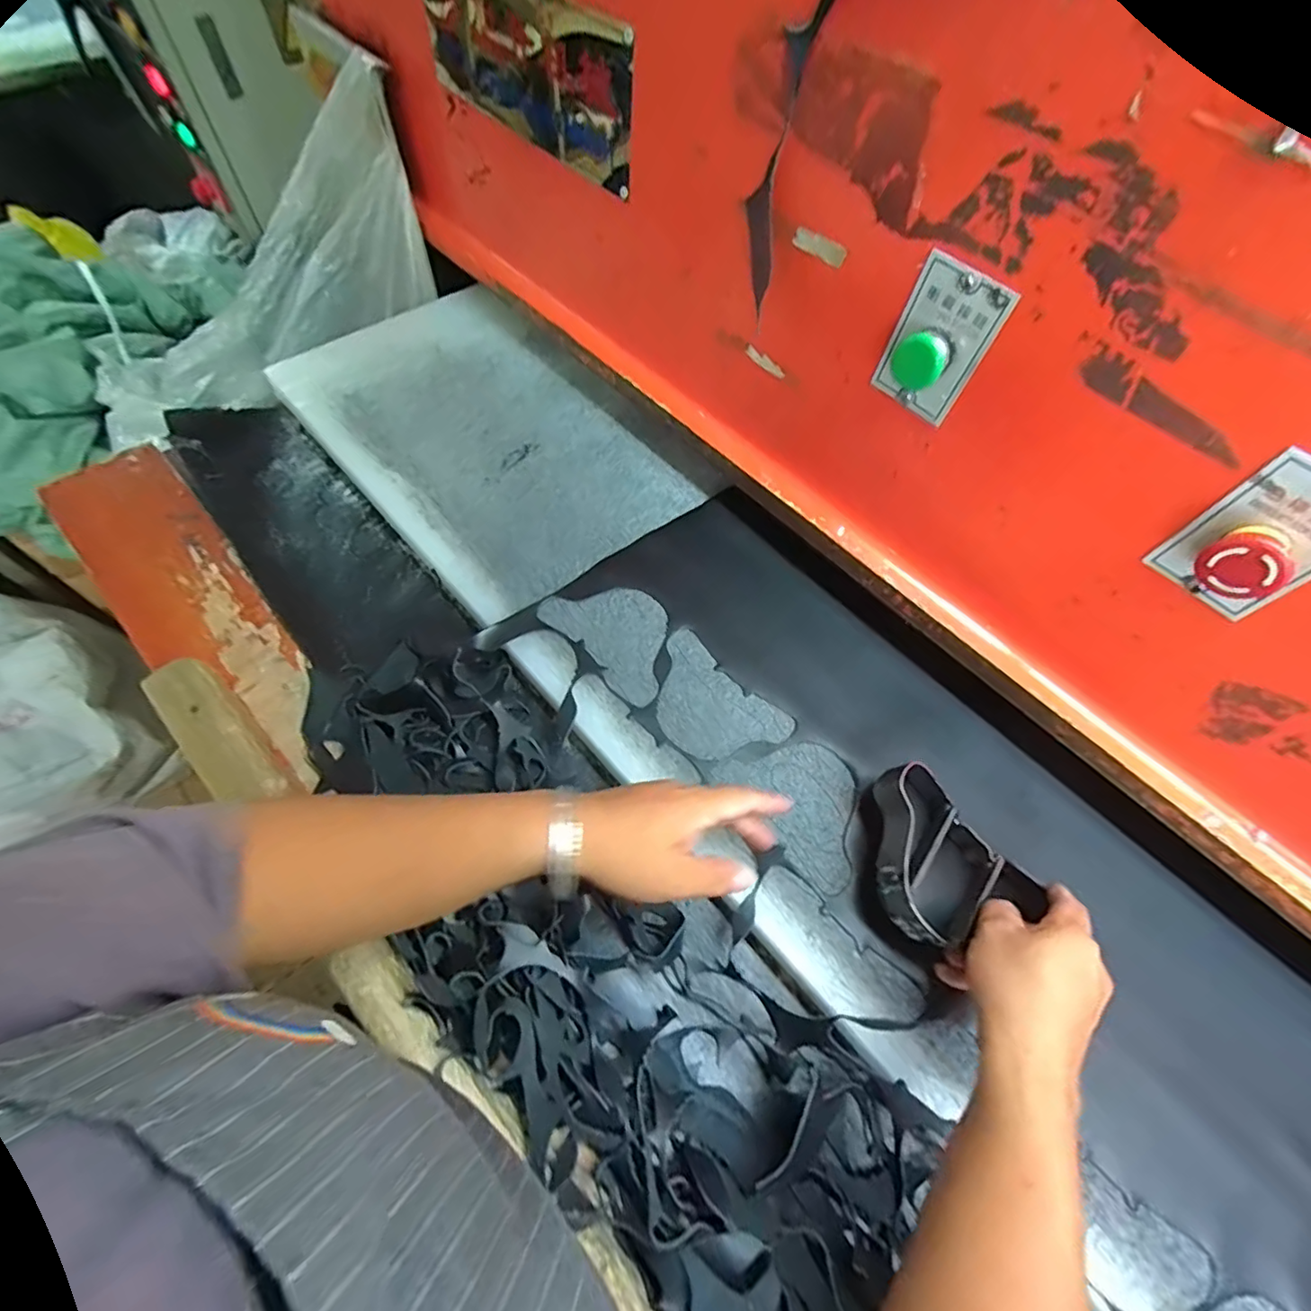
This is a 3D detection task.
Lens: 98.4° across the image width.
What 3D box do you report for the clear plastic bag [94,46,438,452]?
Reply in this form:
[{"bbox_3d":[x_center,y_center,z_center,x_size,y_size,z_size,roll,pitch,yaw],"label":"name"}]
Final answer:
[{"bbox_3d":[-0.489,-0.436,0.721,0.530,0.178,0.191,-26,65,16],"label":"clear plastic bag"}]

